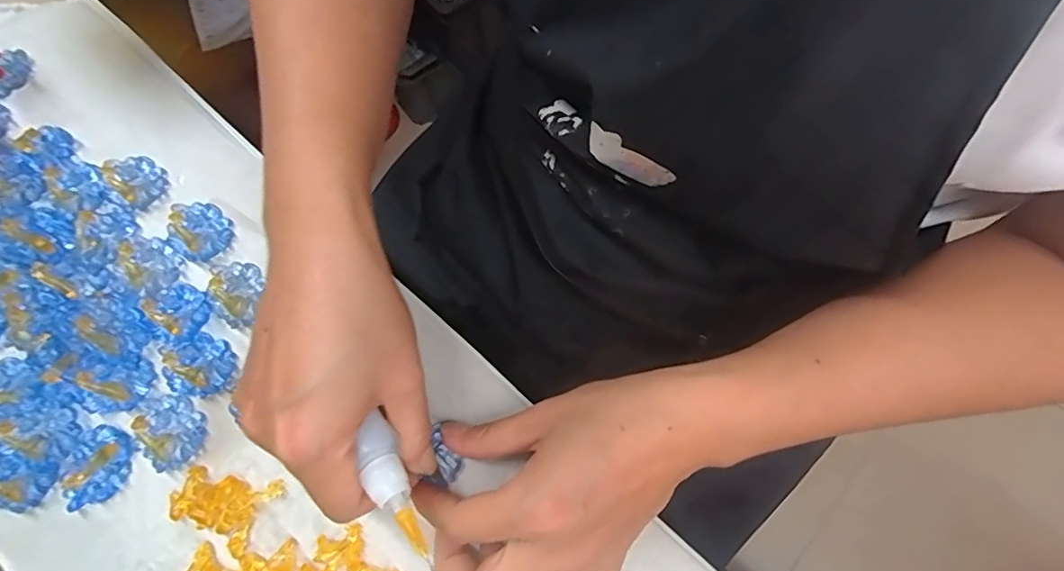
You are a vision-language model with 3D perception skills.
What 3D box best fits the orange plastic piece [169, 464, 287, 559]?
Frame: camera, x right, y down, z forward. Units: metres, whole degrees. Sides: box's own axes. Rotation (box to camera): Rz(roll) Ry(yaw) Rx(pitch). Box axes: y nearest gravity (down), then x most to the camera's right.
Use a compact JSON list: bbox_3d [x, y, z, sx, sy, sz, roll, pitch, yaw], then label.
[{"bbox_3d":[-0.145,0.099,0.242,0.044,0.011,0.034,27,74,9],"label":"orange plastic piece"}]

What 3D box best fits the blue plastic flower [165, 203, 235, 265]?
[{"bbox_3d":[-0.183,-0.032,0.281,0.036,0.012,0.030,39,76,12],"label":"blue plastic flower"}]

